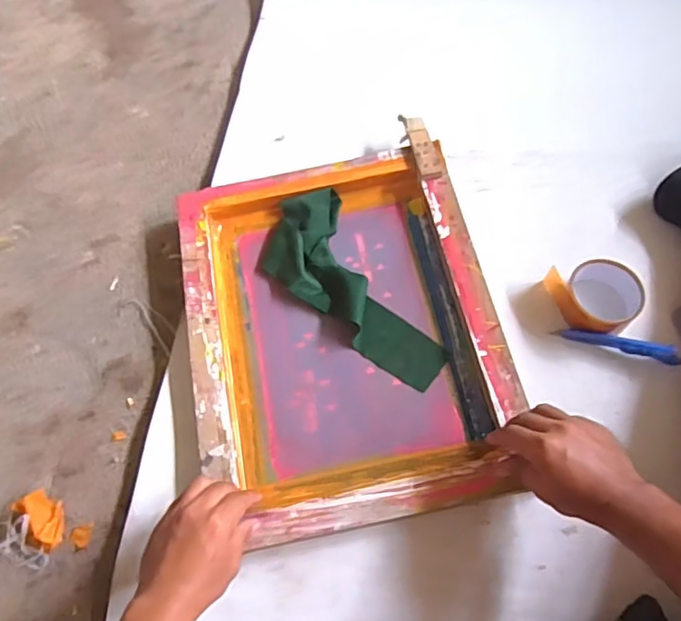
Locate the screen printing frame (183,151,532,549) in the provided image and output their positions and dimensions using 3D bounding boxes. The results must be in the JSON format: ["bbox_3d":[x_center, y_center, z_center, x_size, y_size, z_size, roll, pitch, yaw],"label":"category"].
[{"bbox_3d":[0.000,0.018,0.689,0.366,0.060,0.458,-11,67,-3],"label":"screen printing frame"}]

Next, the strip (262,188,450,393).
[{"bbox_3d":[0.008,-0.021,0.712,0.131,0.049,0.288,-29,69,-10],"label":"strip"}]

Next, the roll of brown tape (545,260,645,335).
[{"bbox_3d":[0.311,-0.018,0.675,0.094,0.040,0.089,-2,65,4],"label":"roll of brown tape"}]

